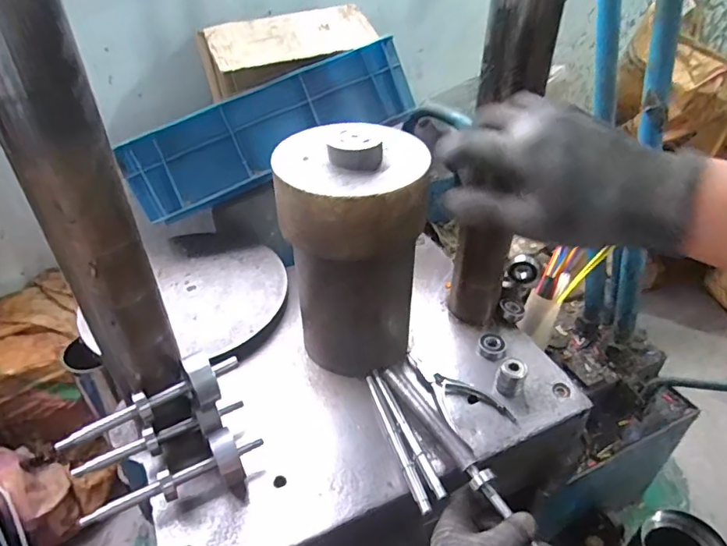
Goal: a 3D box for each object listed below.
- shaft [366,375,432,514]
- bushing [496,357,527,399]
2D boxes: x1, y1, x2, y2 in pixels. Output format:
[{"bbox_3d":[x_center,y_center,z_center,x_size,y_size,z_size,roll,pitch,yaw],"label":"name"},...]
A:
[{"bbox_3d":[0.033,0.168,0.523,0.012,0.006,0.163,-11,40,-13],"label":"shaft"},{"bbox_3d":[0.166,0.117,0.571,0.027,0.038,0.029,0,39,0],"label":"bushing"}]

